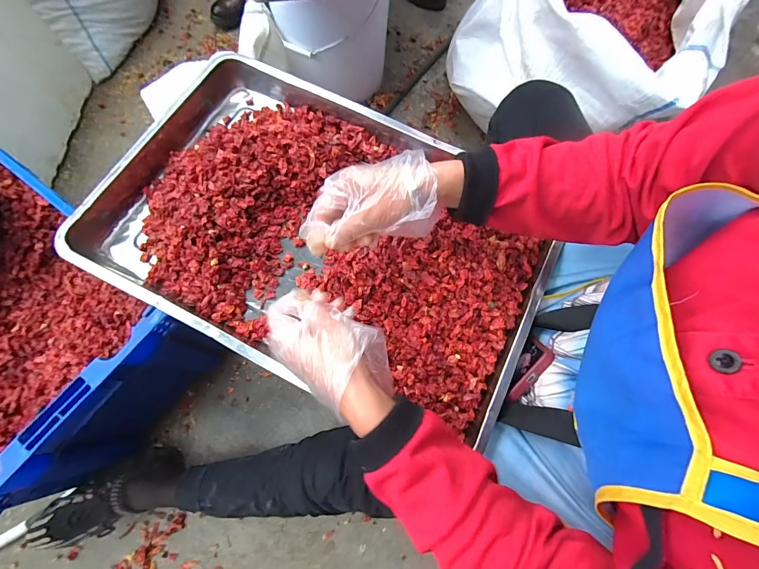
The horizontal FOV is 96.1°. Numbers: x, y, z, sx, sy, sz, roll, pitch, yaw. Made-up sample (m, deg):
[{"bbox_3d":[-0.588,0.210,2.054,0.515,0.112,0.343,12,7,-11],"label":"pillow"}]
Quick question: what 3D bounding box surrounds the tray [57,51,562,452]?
[{"bbox_3d":[-0.082,-0.084,0.473,0.607,0.060,0.380,26,74,7],"label":"tray"}]

